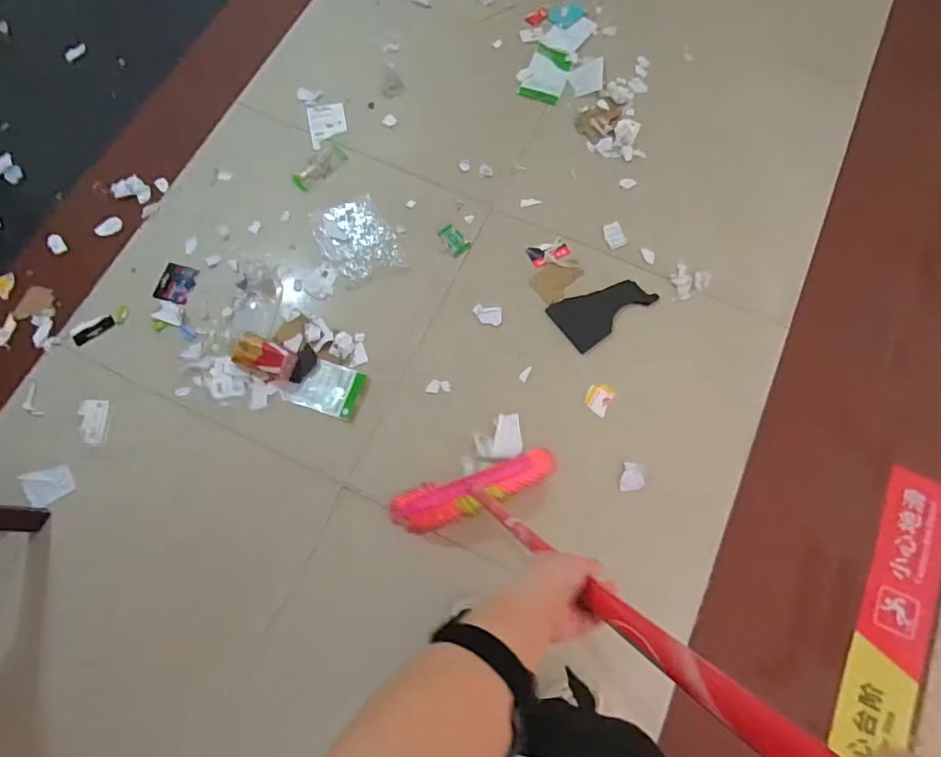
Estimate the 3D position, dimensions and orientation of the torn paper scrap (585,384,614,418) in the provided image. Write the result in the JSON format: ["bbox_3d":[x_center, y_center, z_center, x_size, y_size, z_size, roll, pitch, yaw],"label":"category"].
[{"bbox_3d":[0.294,0.045,1.186,0.058,0.008,0.069,27,76,6],"label":"torn paper scrap"}]

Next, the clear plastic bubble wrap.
[{"bbox_3d":[-0.280,-0.349,1.286,0.181,0.009,0.210,-22,76,-7],"label":"clear plastic bubble wrap"}]

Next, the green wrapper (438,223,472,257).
[{"bbox_3d":[-0.039,-0.348,1.296,0.054,0.009,0.084,-32,78,-9],"label":"green wrapper"}]

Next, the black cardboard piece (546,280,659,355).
[{"bbox_3d":[0.314,-0.175,1.244,0.231,0.009,0.135,-34,78,-10],"label":"black cardboard piece"}]

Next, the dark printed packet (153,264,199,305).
[{"bbox_3d":[-0.707,-0.229,1.247,0.079,0.007,0.097,13,75,2],"label":"dark printed packet"}]

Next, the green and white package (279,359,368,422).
[{"bbox_3d":[-0.334,0.020,1.193,0.158,0.017,0.112,18,75,3],"label":"green and white package"}]

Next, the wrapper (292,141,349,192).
[{"bbox_3d":[-0.390,-0.548,1.341,0.073,0.007,0.158,38,77,9],"label":"wrapper"}]

